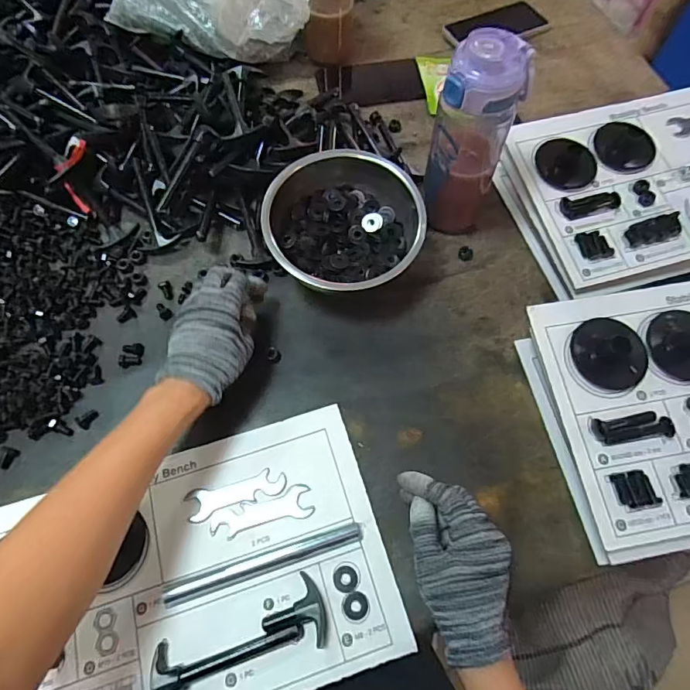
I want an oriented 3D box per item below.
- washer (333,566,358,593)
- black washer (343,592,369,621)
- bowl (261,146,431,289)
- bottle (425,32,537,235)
[{"bbox_3d":[0.001,0.206,0.407,0.021,0.004,0.021,0,66,-1],"label":"washer"},{"bbox_3d":[0.009,0.225,0.398,0.021,0.004,0.021,2,66,0],"label":"black washer"},{"bbox_3d":[0.000,-0.133,0.522,0.165,0.082,0.172,0,66,-1],"label":"bowl"},{"bbox_3d":[0.129,-0.206,0.488,0.074,0.208,0.065,20,67,8],"label":"bottle"}]

